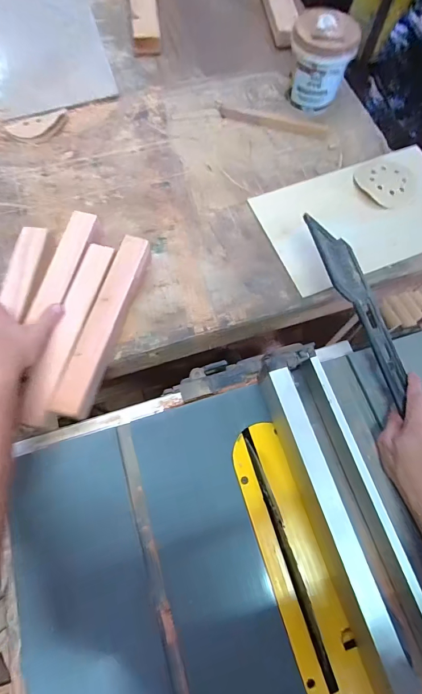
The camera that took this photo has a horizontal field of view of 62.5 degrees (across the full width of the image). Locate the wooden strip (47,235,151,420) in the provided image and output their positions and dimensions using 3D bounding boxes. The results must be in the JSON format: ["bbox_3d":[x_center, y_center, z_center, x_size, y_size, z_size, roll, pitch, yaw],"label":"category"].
[{"bbox_3d":[-0.161,-0.038,0.535,0.043,0.038,0.295,15,69,4],"label":"wooden strip"}]

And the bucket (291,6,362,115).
[{"bbox_3d":[0.215,-0.562,0.696,0.122,0.129,0.116,1,69,-1],"label":"bucket"}]

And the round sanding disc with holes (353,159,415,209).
[{"bbox_3d":[0.336,-0.317,0.664,0.105,0.016,0.105,1,69,-1],"label":"round sanding disc with holes"}]

